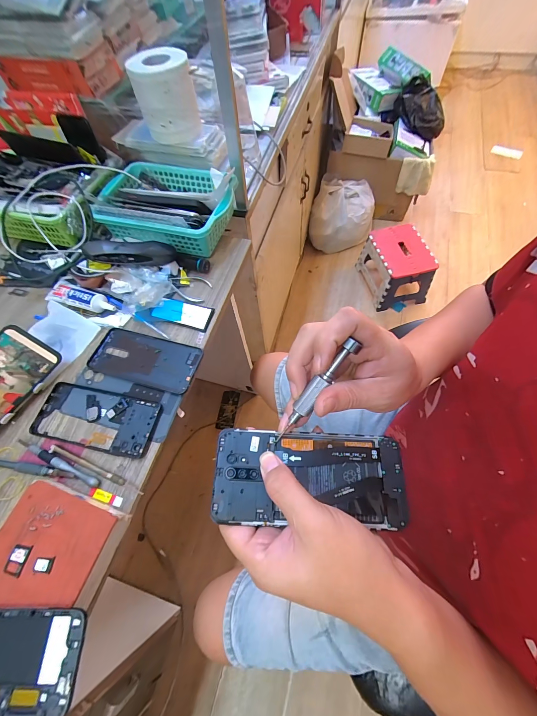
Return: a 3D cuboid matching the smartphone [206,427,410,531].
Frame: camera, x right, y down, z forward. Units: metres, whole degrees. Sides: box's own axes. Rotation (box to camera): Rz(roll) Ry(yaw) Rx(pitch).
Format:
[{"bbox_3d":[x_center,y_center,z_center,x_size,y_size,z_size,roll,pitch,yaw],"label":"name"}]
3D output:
[{"bbox_3d":[0.035,0.098,0.243,0.156,0.006,0.070,3,63,-2],"label":"smartphone"}]

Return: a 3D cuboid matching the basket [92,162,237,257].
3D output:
[{"bbox_3d":[-0.179,-0.276,0.526,0.240,0.069,0.164,13,64,10],"label":"basket"}]

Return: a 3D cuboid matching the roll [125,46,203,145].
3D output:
[{"bbox_3d":[-0.171,-0.437,0.491,0.096,0.100,0.089,-1,63,3],"label":"roll"}]

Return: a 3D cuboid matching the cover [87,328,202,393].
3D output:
[{"bbox_3d":[-0.184,0.001,0.434,0.162,0.007,0.075,14,64,10],"label":"cover"}]

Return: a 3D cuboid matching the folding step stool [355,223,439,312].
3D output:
[{"bbox_3d":[0.563,-0.396,1.293,0.225,0.227,0.277,-11,63,-2],"label":"folding step stool"}]

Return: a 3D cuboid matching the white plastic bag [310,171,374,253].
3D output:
[{"bbox_3d":[0.366,-0.706,1.445,0.299,0.231,0.247,10,64,8],"label":"white plastic bag"}]

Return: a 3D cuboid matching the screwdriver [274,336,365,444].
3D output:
[{"bbox_3d":[0.036,0.029,0.234,0.011,0.009,0.107,42,106,21],"label":"screwdriver"}]

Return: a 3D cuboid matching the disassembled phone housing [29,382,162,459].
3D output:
[{"bbox_3d":[-0.235,0.081,0.395,0.170,0.006,0.078,10,64,8],"label":"disassembled phone housing"}]

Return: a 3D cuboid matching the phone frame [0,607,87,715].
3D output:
[{"bbox_3d":[-0.244,0.270,0.259,0.151,0.008,0.073,-2,63,2],"label":"phone frame"}]

